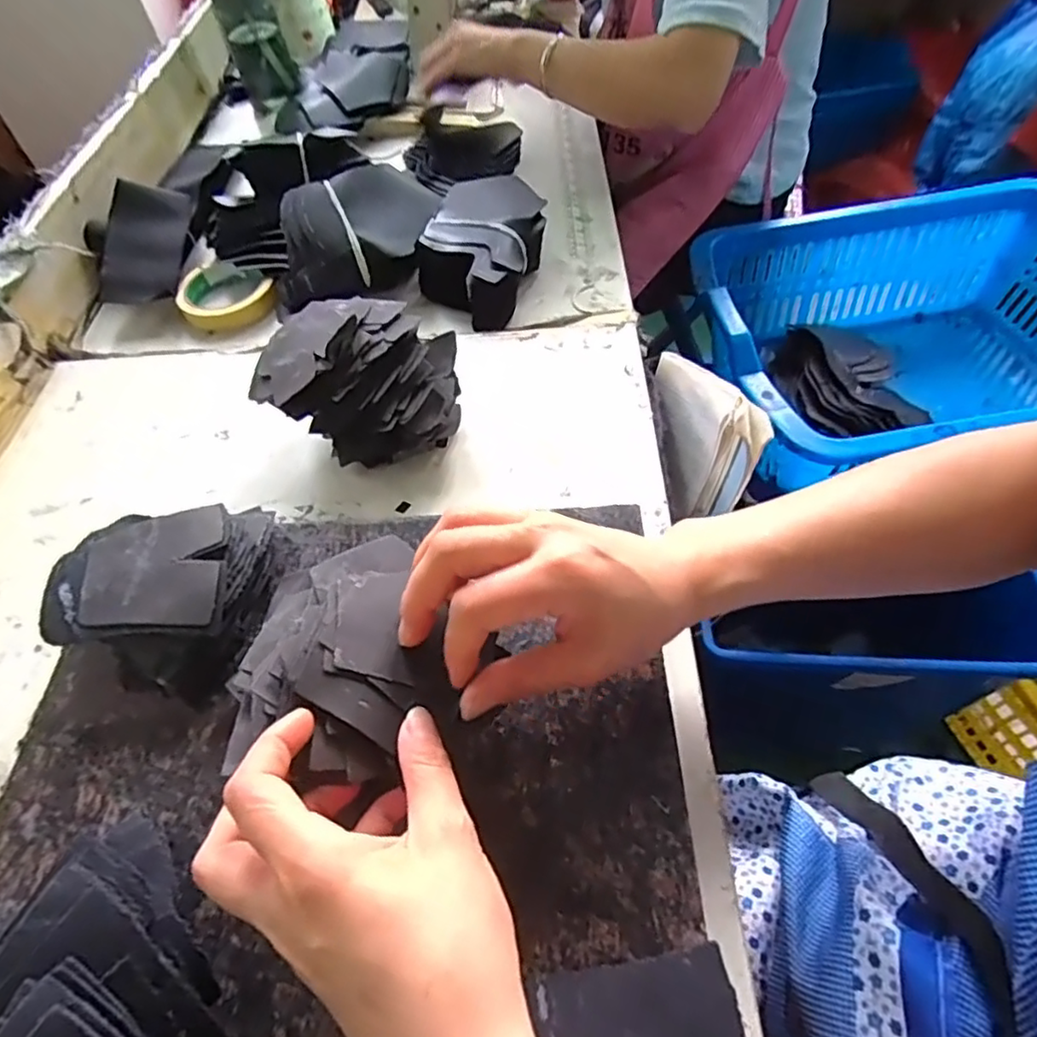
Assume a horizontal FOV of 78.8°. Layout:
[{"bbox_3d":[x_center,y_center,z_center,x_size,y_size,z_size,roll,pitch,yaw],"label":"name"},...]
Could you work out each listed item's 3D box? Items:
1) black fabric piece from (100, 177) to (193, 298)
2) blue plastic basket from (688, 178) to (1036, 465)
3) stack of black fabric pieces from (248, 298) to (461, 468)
[{"bbox_3d":[-0.383,-0.289,0.650,0.069,0.023,0.150,2,68,-18],"label":"black fabric piece"},{"bbox_3d":[0.508,-0.223,0.804,0.535,0.192,0.376,-9,55,-1],"label":"blue plastic basket"},{"bbox_3d":[-0.113,-0.096,0.466,0.126,0.090,0.109,25,61,21],"label":"stack of black fabric pieces"}]

